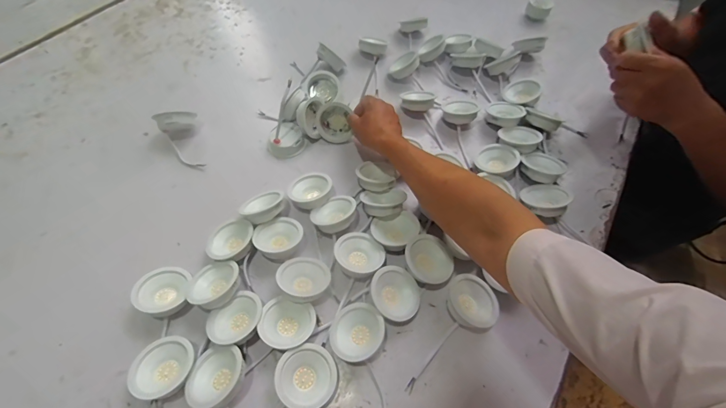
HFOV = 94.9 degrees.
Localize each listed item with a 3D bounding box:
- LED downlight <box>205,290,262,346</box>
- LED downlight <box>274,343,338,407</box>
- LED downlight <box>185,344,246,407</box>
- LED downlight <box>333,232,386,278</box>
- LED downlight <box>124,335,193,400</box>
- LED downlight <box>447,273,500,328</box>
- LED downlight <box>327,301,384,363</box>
[{"bbox_3d":[-0.163,0.152,0.435,0.069,0.030,0.059,-36,64,-20],"label":"LED downlight"},{"bbox_3d":[-0.066,0.210,0.403,0.067,0.036,0.070,0,58,0],"label":"LED downlight"},{"bbox_3d":[-0.171,0.204,0.395,0.062,0.032,0.065,7,58,4],"label":"LED downlight"},{"bbox_3d":[-0.007,0.073,0.479,0.067,0.040,0.066,0,58,0],"label":"LED downlight"},{"bbox_3d":[-0.241,0.199,0.408,0.071,0.035,0.064,-33,63,-19],"label":"LED downlight"},{"bbox_3d":[0.147,0.131,0.449,0.056,0.030,0.071,-30,63,-18],"label":"LED downlight"},{"bbox_3d":[-0.009,0.164,0.427,0.067,0.035,0.063,0,58,0],"label":"LED downlight"}]

